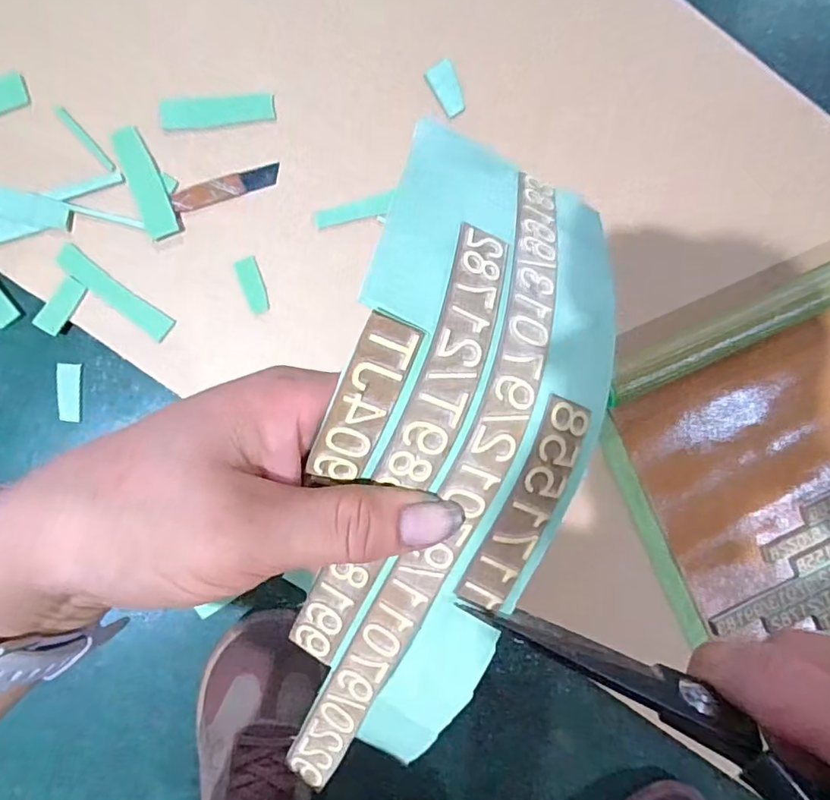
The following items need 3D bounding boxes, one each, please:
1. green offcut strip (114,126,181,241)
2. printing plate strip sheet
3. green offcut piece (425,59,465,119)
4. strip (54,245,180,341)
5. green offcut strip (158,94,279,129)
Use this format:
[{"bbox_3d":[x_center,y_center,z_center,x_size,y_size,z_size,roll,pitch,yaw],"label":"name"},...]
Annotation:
[{"bbox_3d":[-0.223,-0.181,0.455,0.027,0.004,0.090,-19,93,-3],"label":"green offcut strip"},{"bbox_3d":[0.012,0.023,0.172,0.077,0.052,0.219,14,89,-4],"label":"printing plate strip sheet"},{"bbox_3d":[0.029,-0.270,0.476,0.027,0.005,0.045,-30,93,-2],"label":"green offcut piece"},{"bbox_3d":[-0.250,-0.089,0.457,0.104,0.005,0.022,37,89,-4],"label":"strip"},{"bbox_3d":[-0.165,-0.243,0.460,0.093,0.004,0.025,-7,92,-4],"label":"green offcut strip"}]

